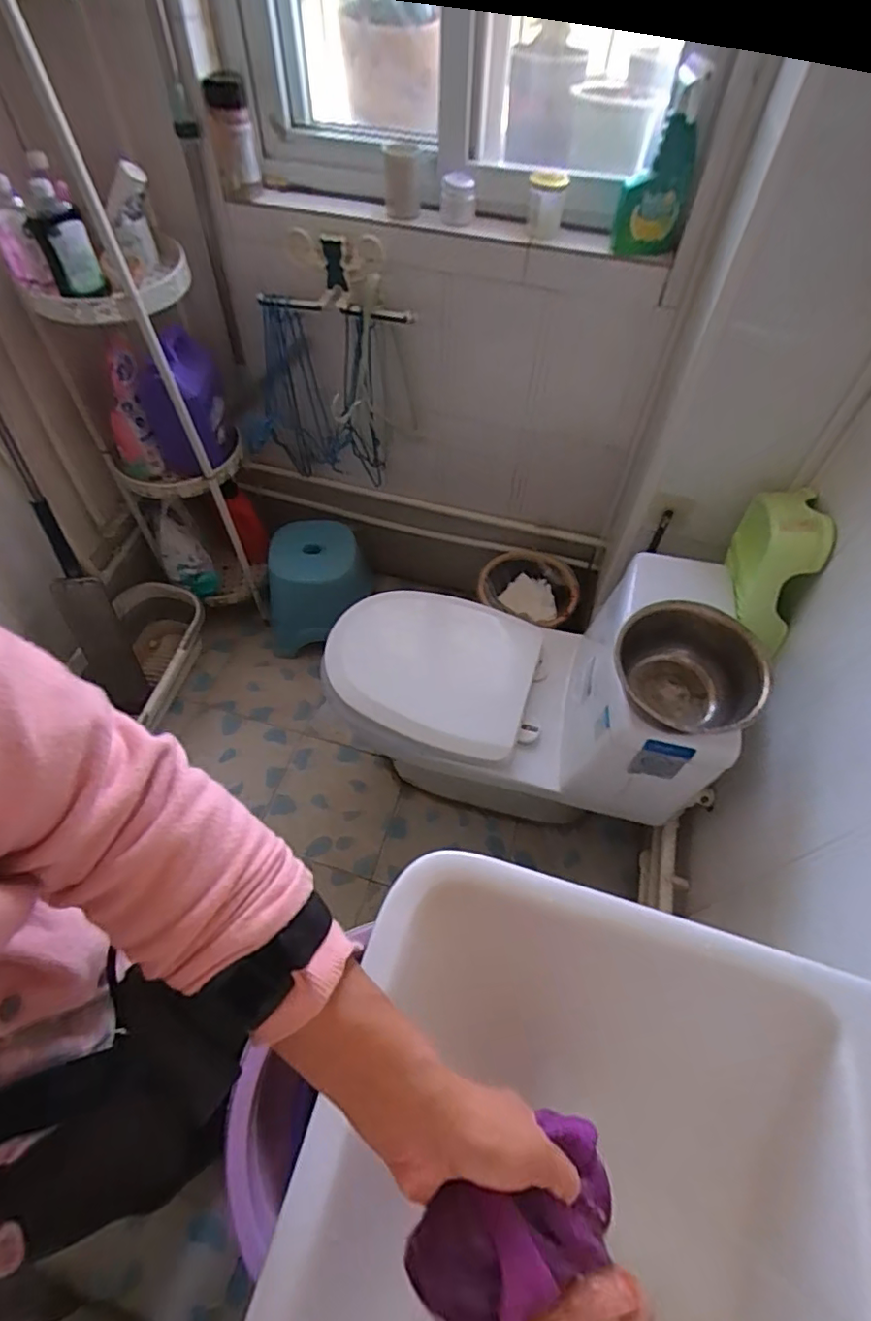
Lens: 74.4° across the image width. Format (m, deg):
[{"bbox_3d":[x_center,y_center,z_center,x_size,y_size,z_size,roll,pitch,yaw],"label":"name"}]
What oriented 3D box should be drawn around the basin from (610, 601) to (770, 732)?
[{"bbox_3d":[0.343,0.028,0.804,0.188,0.112,0.189,1,56,-1],"label":"basin"}]

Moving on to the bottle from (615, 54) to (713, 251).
[{"bbox_3d":[0.349,-0.751,0.893,0.106,0.219,0.056,17,57,10],"label":"bottle"}]

